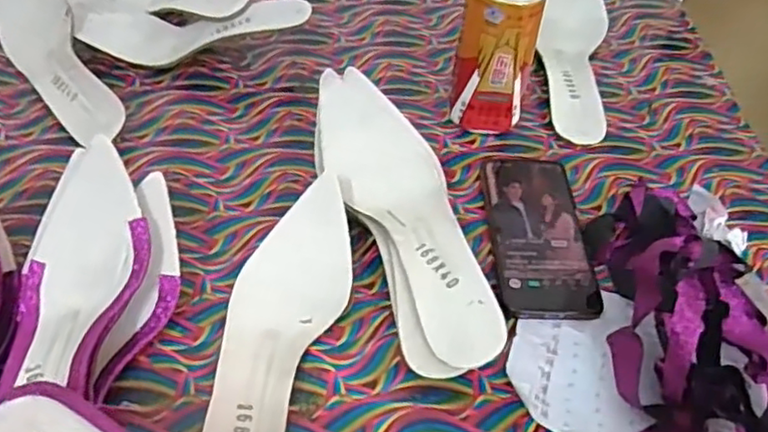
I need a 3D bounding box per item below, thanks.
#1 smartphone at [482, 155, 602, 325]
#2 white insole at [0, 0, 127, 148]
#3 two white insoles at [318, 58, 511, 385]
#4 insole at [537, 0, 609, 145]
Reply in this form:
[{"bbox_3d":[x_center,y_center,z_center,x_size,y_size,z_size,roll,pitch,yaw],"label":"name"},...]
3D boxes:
[{"bbox_3d":[0.126,0.013,0.538,0.074,0.013,0.165,2,48,-3],"label":"smartphone"},{"bbox_3d":[-0.311,-0.155,0.610,0.066,0.071,0.246,-24,54,-23],"label":"white insole"},{"bbox_3d":[0.012,0.001,0.497,0.083,0.079,0.255,-14,51,-16],"label":"two white insoles"},{"bbox_3d":[0.200,-0.173,0.683,0.067,0.043,0.252,11,48,6],"label":"insole"}]

